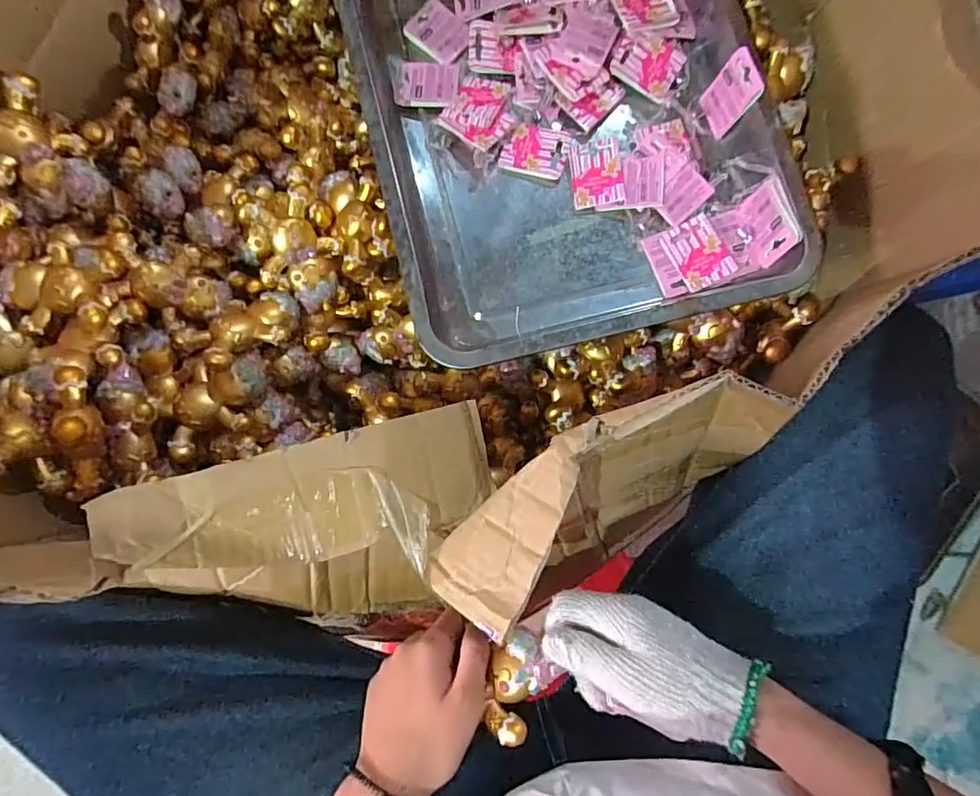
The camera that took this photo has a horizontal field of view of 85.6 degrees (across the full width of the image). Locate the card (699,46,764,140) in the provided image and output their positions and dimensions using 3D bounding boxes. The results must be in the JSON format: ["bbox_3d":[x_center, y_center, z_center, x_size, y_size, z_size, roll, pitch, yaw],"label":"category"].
[{"bbox_3d":[0.213,-0.270,0.469,0.006,0.054,0.049,-13,79,-26],"label":"card"}]

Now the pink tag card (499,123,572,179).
[{"bbox_3d":[0.041,-0.227,0.484,0.057,0.006,0.046,15,88,-2],"label":"pink tag card"}]

